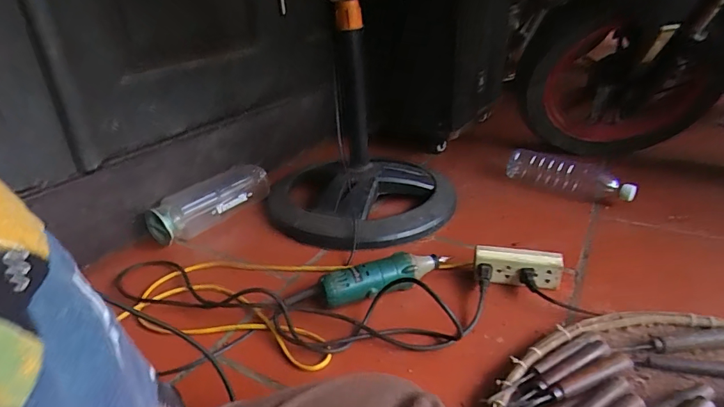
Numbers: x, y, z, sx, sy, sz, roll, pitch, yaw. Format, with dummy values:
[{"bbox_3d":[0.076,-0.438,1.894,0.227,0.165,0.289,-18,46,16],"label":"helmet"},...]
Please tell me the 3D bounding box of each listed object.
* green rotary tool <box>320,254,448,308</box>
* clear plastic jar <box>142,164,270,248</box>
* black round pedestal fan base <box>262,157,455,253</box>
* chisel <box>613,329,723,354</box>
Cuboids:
[{"bbox_3d":[0.042,0.117,0.687,0.212,0.055,0.055,-12,28,-20],"label":"green rotary tool"},{"bbox_3d":[-0.306,0.004,0.904,0.080,0.083,0.260,13,30,29],"label":"clear plastic jar"},{"bbox_3d":[-0.008,-0.019,0.938,0.383,0.078,0.318,2,26,8],"label":"black round pedestal fan base"},{"bbox_3d":[0.400,0.175,0.559,0.156,0.021,0.021,-4,26,-4],"label":"chisel"}]

